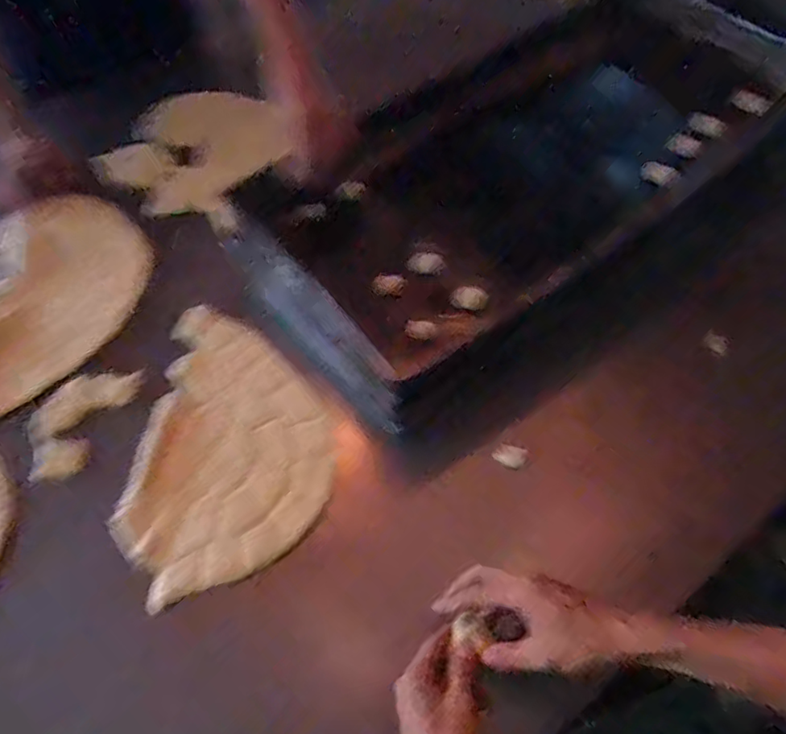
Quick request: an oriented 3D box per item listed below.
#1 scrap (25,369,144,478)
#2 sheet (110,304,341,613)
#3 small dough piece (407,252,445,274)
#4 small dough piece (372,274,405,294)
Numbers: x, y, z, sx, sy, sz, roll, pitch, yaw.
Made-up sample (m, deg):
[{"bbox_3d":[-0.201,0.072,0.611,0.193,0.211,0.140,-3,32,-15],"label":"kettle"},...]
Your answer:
[{"bbox_3d":[-0.383,0.062,0.700,0.082,0.020,0.154,18,60,10],"label":"scrap"},{"bbox_3d":[-0.182,0.084,0.676,0.227,0.011,0.346,3,60,3],"label":"sheet"},{"bbox_3d":[0.040,-0.128,0.711,0.045,0.020,0.023,4,59,2],"label":"small dough piece"},{"bbox_3d":[-0.005,-0.099,0.690,0.037,0.020,0.023,17,60,10],"label":"small dough piece"}]

